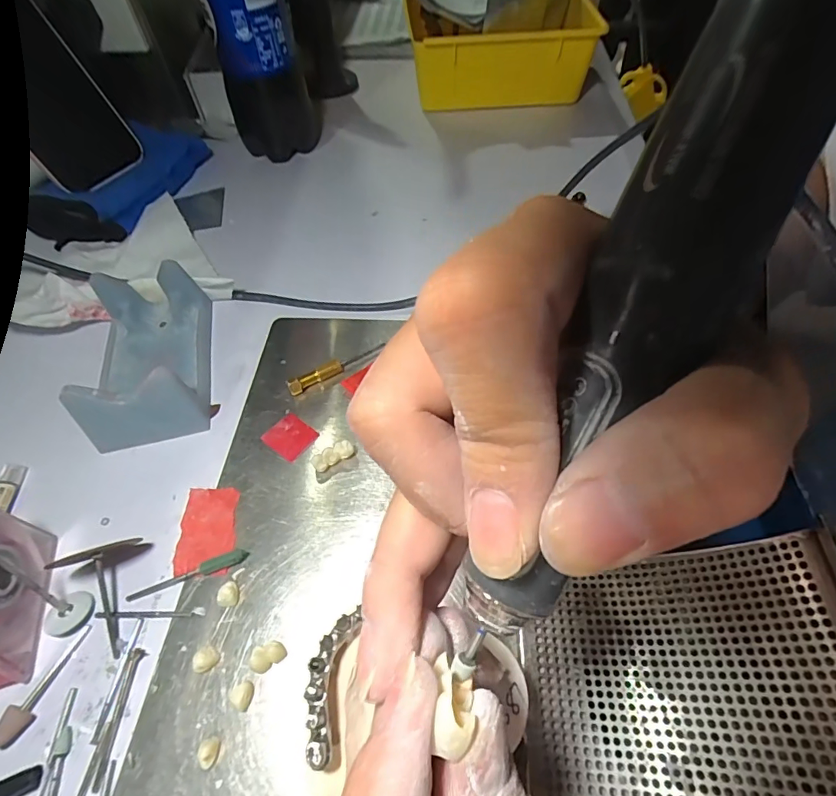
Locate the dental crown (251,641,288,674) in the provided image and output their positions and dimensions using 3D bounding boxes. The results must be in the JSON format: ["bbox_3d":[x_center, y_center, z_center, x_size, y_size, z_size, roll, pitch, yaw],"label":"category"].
[{"bbox_3d":[-0.062,0.106,0.188,0.013,0.008,0.009,-32,60,-18],"label":"dental crown"}]

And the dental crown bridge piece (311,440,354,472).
[{"bbox_3d":[-0.045,0.031,0.239,0.022,0.010,0.009,-25,58,-14],"label":"dental crown bridge piece"}]

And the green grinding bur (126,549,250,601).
[{"bbox_3d":[-0.106,0.081,0.209,0.054,0.006,0.006,-17,57,-9],"label":"green grinding bur"}]

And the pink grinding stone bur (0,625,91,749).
[{"bbox_3d":[-0.154,0.116,0.186,0.008,0.007,0.044,15,57,12],"label":"pink grinding stone bur"}]

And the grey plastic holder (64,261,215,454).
[{"bbox_3d":[-0.159,-0.029,0.264,0.060,0.040,0.103,-13,56,-7],"label":"grey plastic holder"}]

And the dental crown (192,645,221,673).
[{"bbox_3d":[-0.088,0.109,0.189,0.009,0.007,0.009,6,56,6],"label":"dental crown"}]

